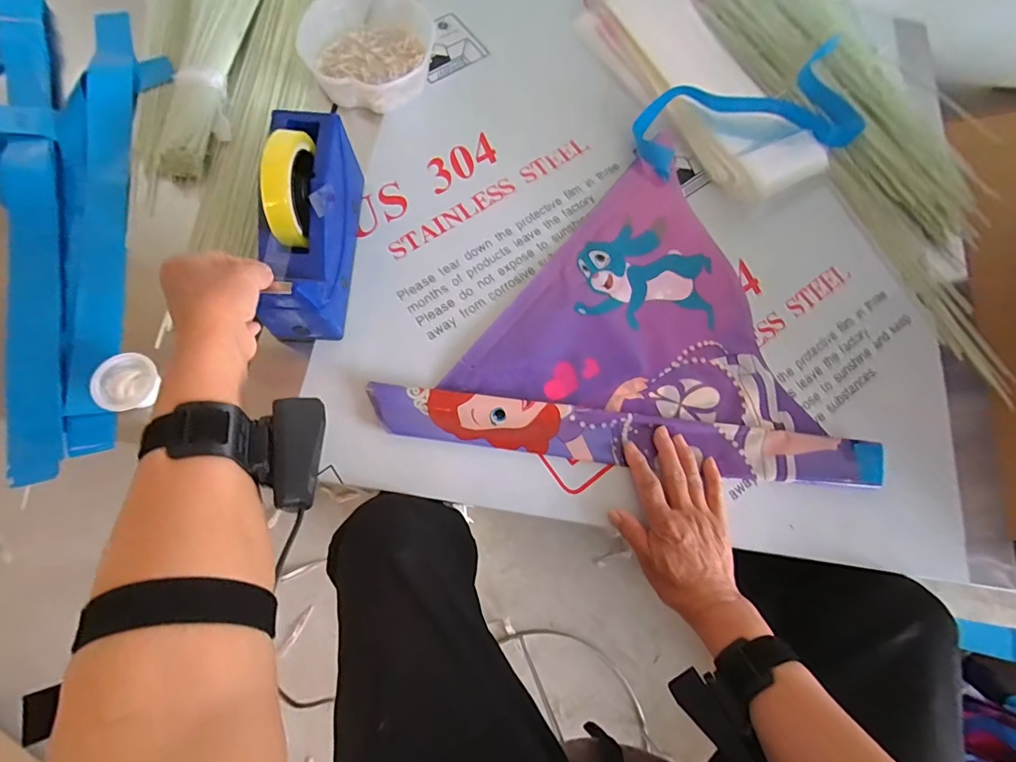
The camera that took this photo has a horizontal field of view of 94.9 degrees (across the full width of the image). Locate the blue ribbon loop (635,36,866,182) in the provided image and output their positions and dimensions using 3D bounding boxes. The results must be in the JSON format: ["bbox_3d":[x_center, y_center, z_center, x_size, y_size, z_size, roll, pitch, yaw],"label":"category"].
[{"bbox_3d":[0.307,-0.334,0.587,0.306,0.025,0.135,-17,74,-10],"label":"blue ribbon loop"}]

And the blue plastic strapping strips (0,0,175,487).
[{"bbox_3d":[-0.505,-0.182,0.494,0.219,0.040,0.578,-5,72,-7],"label":"blue plastic strapping strips"}]

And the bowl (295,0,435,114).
[{"bbox_3d":[-0.171,-0.422,0.585,0.151,0.056,0.177,7,73,-1],"label":"bowl"}]

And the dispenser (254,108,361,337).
[{"bbox_3d":[-0.195,-0.155,0.446,0.065,0.117,0.202,4,74,1],"label":"dispenser"}]

